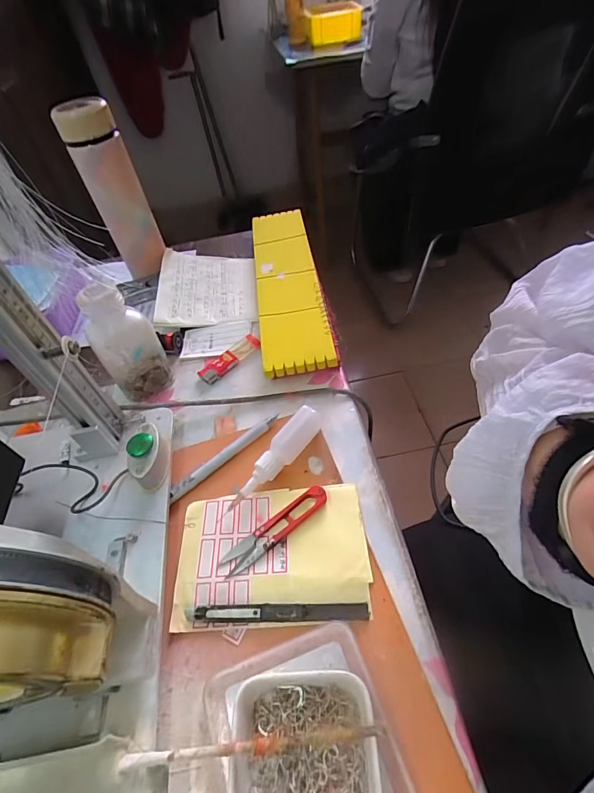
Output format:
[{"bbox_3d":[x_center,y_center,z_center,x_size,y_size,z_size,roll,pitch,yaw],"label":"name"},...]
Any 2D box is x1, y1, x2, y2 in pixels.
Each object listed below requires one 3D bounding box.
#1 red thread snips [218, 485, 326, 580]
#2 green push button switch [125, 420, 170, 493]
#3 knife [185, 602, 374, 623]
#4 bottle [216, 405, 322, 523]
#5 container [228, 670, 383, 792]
[{"bbox_3d":[-0.017,0.110,0.326,0.101,0.011,0.021,-32,53,-18],"label":"red thread snips"},{"bbox_3d":[-0.133,0.054,0.355,0.029,0.037,0.056,-13,50,-3],"label":"green push button switch"},{"bbox_3d":[-0.016,0.158,0.287,0.133,0.008,0.012,-4,50,6],"label":"knife"},{"bbox_3d":[-0.019,0.056,0.358,0.020,0.031,0.121,27,59,27],"label":"bottle"},{"bbox_3d":[0.005,0.208,0.224,0.083,0.042,0.082,-5,52,4],"label":"container"}]

